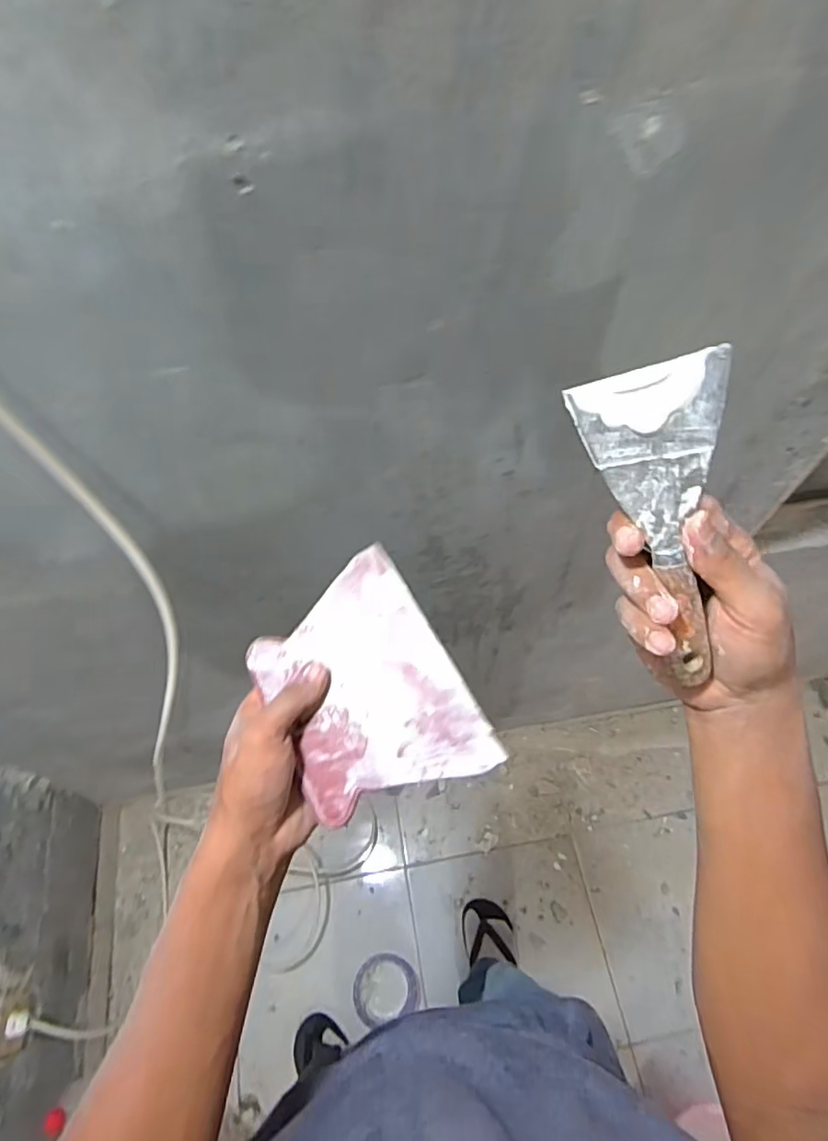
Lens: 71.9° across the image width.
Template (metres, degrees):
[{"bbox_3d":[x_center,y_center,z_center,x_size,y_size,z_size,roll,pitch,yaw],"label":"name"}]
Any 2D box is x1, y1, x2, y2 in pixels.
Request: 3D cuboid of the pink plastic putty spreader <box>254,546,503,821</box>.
[{"bbox_3d":[-0.035,0.079,0.387,0.121,0.005,0.165,-31,67,-3],"label":"pink plastic putty spreader"}]

